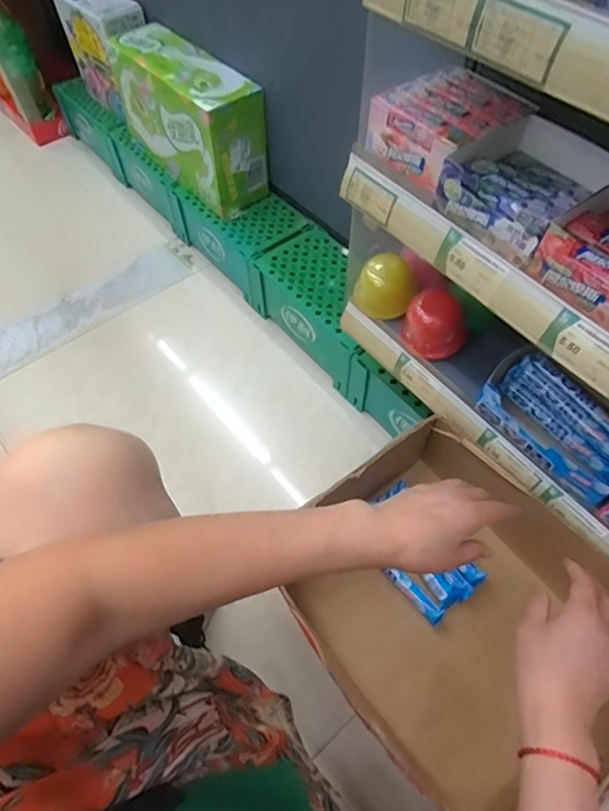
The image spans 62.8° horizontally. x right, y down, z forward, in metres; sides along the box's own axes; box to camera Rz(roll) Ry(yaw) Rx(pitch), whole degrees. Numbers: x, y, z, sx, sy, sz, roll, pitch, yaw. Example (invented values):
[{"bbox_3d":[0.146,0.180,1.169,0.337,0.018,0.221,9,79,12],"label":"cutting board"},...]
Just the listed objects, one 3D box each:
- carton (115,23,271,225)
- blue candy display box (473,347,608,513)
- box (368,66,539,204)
[{"bbox_3d":[-0.214,-0.543,0.934,0.131,0.190,0.334,-35,64,-19],"label":"carton"},{"bbox_3d":[0.285,0.021,0.560,0.102,0.049,0.180,-33,64,-18],"label":"blue candy display box"},{"bbox_3d":[0.143,-0.274,0.498,0.128,0.050,0.113,-32,63,-18],"label":"box"}]

